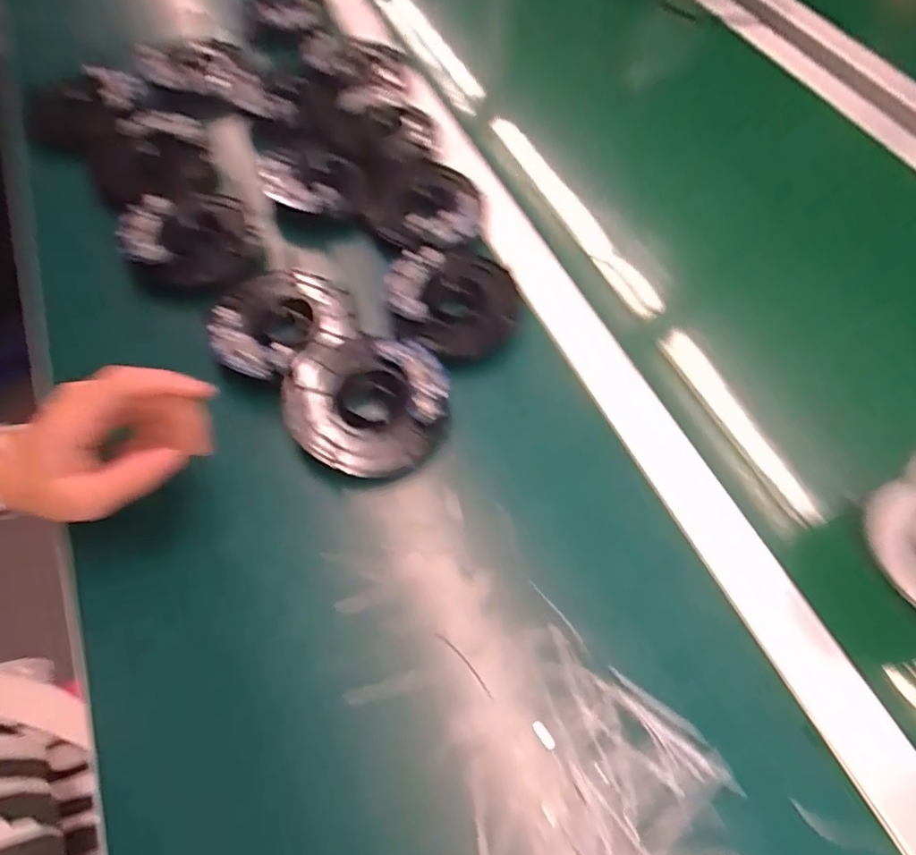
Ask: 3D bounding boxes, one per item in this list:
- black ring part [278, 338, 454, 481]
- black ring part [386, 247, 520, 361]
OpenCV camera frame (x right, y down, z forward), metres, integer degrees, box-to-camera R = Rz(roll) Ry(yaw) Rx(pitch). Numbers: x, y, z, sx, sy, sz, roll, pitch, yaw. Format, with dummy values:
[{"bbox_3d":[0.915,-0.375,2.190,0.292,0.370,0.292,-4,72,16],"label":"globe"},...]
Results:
[{"bbox_3d":[-0.061,-0.016,0.373,0.104,0.022,0.097,1,62,-2],"label":"black ring part"},{"bbox_3d":[-0.002,-0.094,0.420,0.094,0.029,0.084,-12,63,-9],"label":"black ring part"}]

